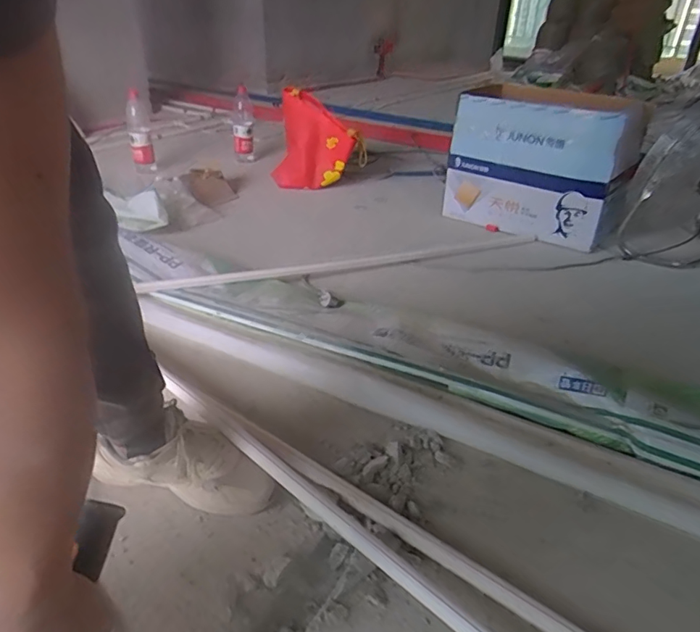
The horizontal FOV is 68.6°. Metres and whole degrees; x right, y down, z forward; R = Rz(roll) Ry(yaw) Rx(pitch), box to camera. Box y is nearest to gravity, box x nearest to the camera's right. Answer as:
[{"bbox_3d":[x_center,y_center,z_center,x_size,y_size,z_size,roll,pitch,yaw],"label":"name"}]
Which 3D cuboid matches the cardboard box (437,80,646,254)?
[{"bbox_3d":[0.644,-0.518,1.739,0.550,0.430,0.327,24,37,32],"label":"cardboard box"}]

